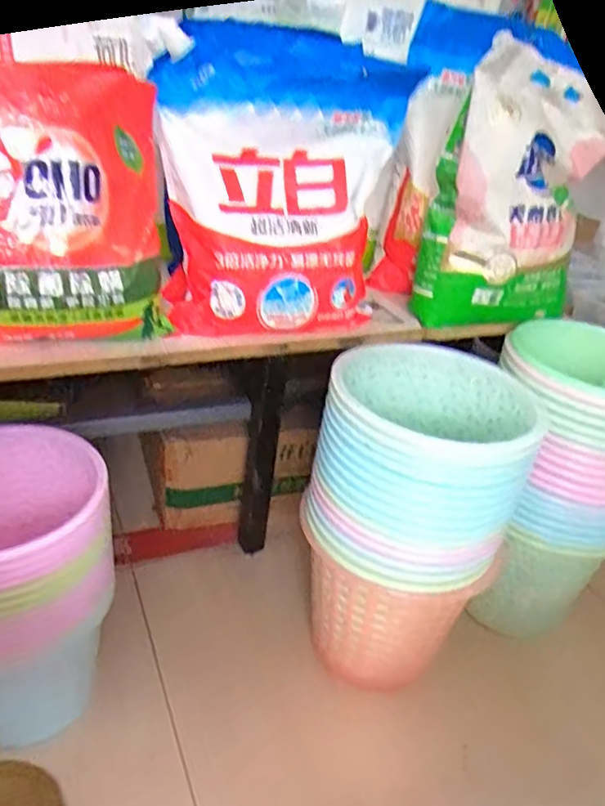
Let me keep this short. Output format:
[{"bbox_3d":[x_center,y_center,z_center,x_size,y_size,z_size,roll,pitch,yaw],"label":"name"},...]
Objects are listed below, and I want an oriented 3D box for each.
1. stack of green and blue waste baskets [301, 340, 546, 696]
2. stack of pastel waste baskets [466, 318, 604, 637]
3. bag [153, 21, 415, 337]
[{"bbox_3d":[0.143,0.167,0.891,0.267,0.423,0.251,14,32,11],"label":"stack of green and blue waste baskets"},{"bbox_3d":[0.404,0.132,0.987,0.256,0.451,0.237,3,32,-7],"label":"stack of pastel waste baskets"},{"bbox_3d":[-0.019,-0.287,0.817,0.321,0.378,0.119,-7,12,-17],"label":"bag"}]

